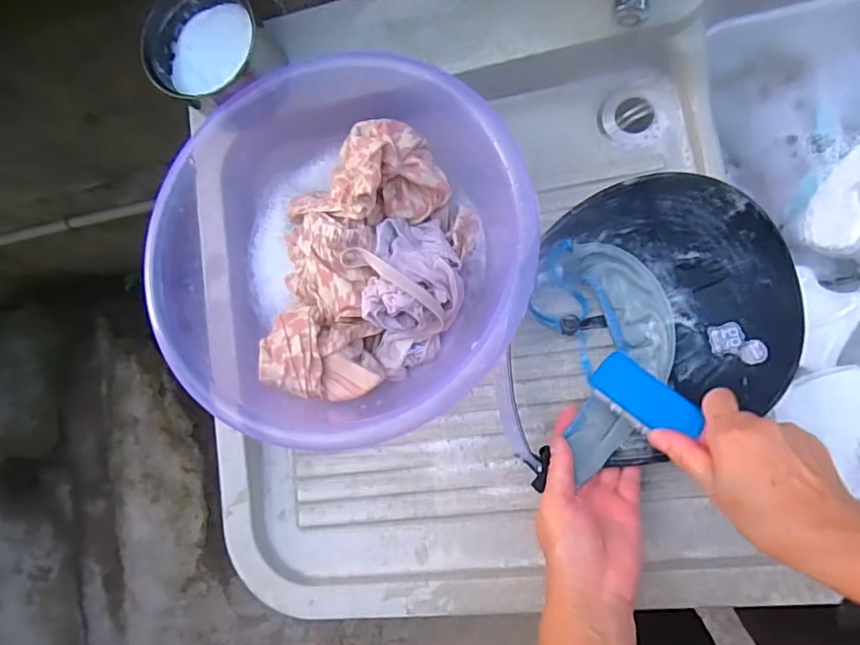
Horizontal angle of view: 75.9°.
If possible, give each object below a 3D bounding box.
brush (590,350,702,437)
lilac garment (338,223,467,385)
[{"bbox_3d":[0.165,0.059,0.419,0.080,0.030,0.040,32,91,35],"label":"brush"},{"bbox_3d":[-0.018,-0.025,0.477,0.092,0.066,0.131,-13,84,10],"label":"lilac garment"}]

